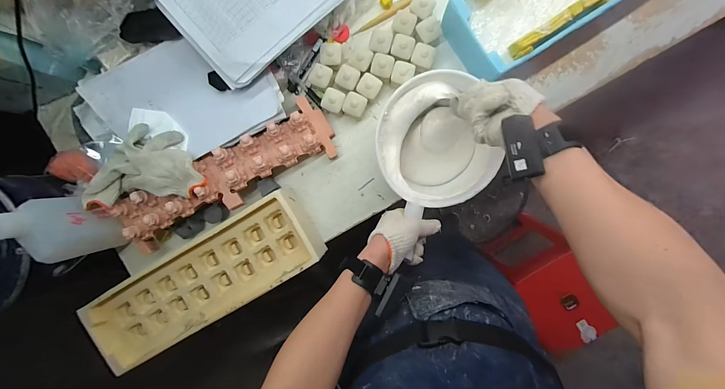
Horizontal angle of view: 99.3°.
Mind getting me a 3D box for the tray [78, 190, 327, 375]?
[{"bbox_3d":[-0.321,0.174,0.627,0.489,0.078,0.158,-31,91,5],"label":"tray"}]

